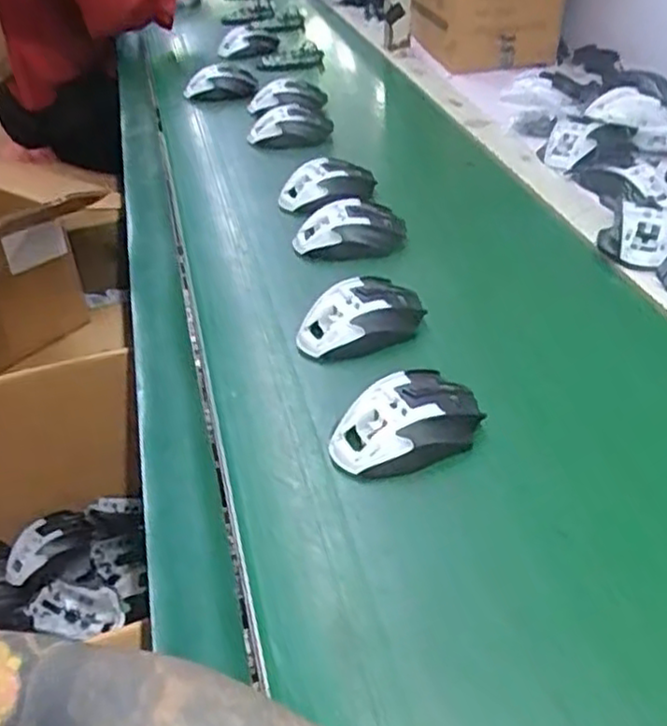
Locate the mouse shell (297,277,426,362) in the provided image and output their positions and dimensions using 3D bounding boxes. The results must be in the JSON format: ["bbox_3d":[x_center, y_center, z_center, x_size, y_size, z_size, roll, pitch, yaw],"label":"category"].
[{"bbox_3d":[0.026,-0.039,0.622,0.112,0.038,0.075,-26,44,-25],"label":"mouse shell"}]

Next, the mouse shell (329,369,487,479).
[{"bbox_3d":[0.055,0.041,0.519,0.114,0.033,0.065,-25,44,-23],"label":"mouse shell"}]

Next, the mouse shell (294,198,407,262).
[{"bbox_3d":[0.016,-0.139,0.748,0.110,0.036,0.066,-10,40,-7],"label":"mouse shell"}]

